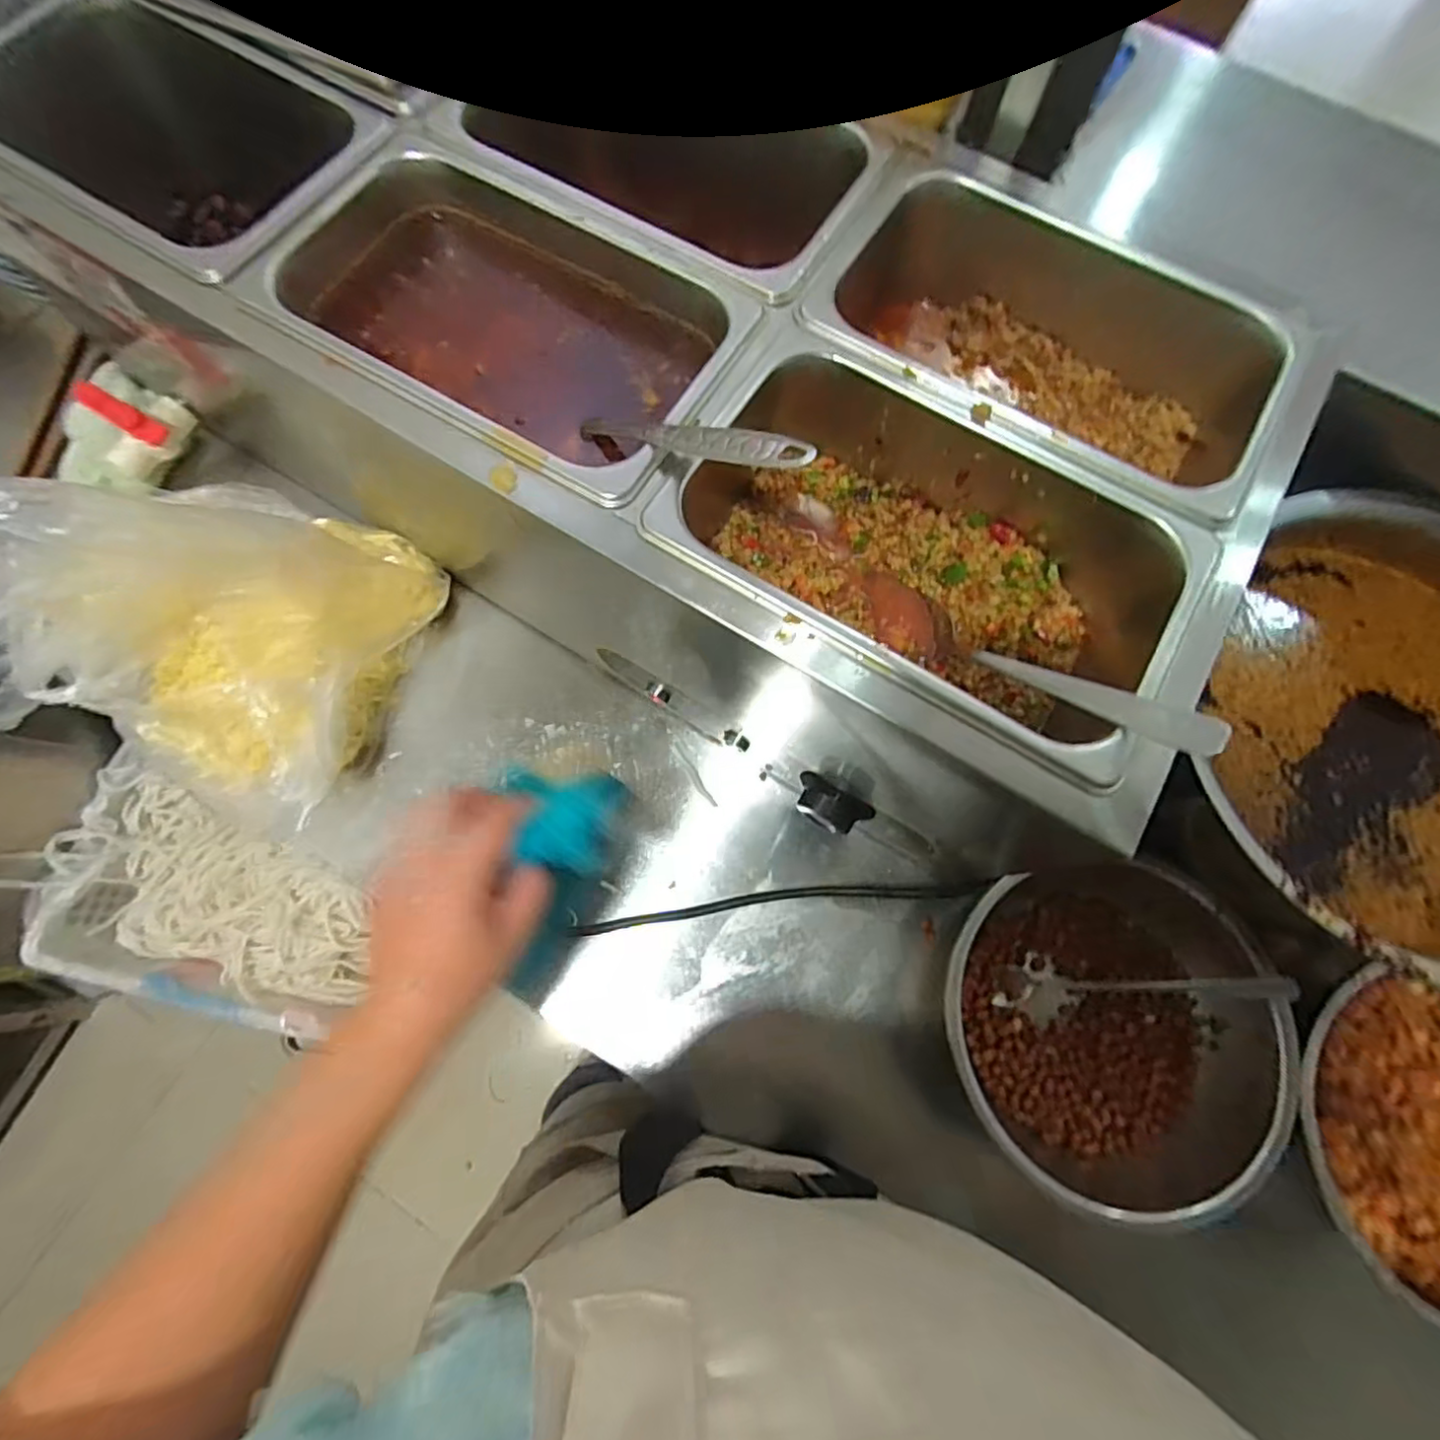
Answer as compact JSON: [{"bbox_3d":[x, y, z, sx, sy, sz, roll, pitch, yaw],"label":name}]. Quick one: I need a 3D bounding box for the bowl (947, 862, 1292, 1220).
[{"bbox_3d":[0.247,0.203,0.442,0.209,0.103,0.214,1,74,-2],"label":"bowl"}]

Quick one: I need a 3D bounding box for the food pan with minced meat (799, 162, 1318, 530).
[{"bbox_3d":[0.190,-0.214,0.406,0.253,0.087,0.164,33,75,7],"label":"food pan with minced meat"}]

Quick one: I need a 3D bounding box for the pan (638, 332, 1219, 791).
[{"bbox_3d":[0.106,-0.084,0.369,0.255,0.082,0.156,30,75,7],"label":"pan"}]

